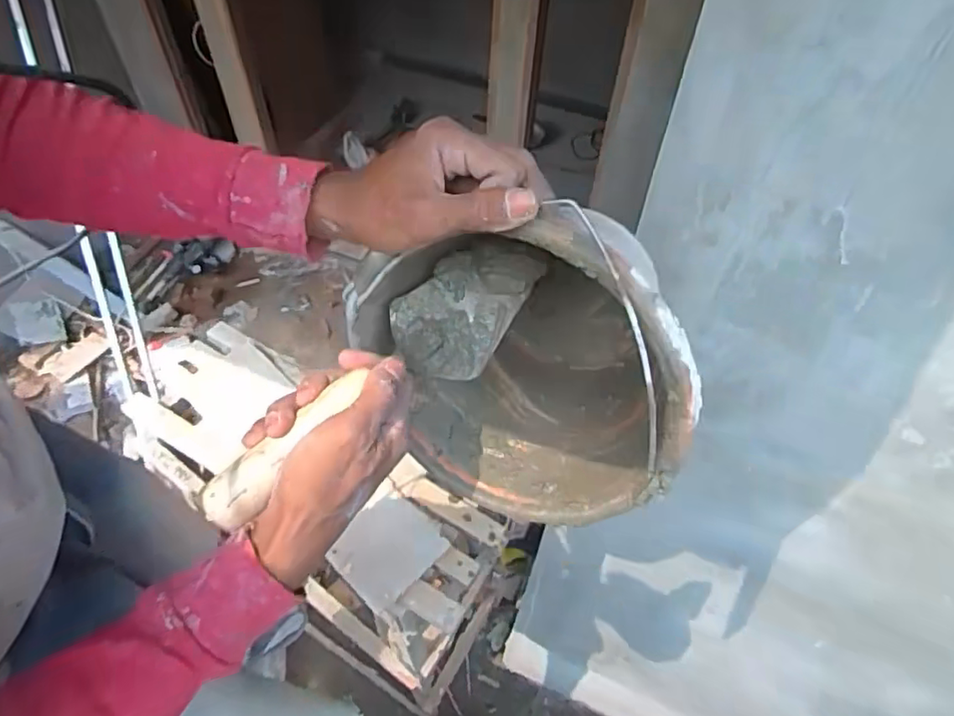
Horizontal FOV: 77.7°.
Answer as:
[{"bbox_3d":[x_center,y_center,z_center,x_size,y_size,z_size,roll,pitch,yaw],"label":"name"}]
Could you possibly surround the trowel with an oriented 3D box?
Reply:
[{"bbox_3d":[-0.065,0.006,0.394,0.072,0.058,0.262,36,57,23],"label":"trowel"}]

